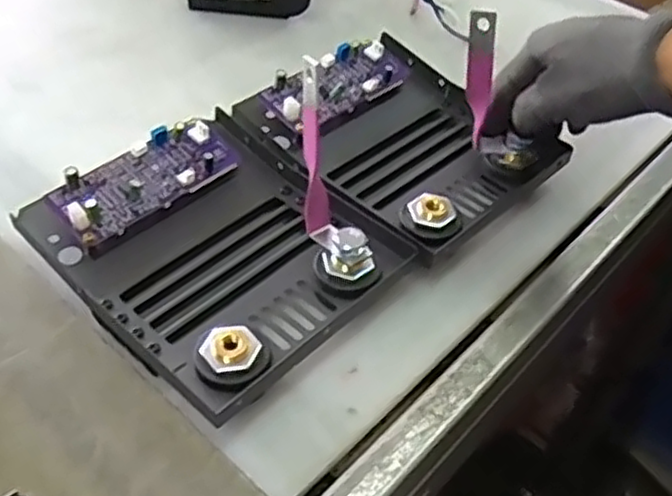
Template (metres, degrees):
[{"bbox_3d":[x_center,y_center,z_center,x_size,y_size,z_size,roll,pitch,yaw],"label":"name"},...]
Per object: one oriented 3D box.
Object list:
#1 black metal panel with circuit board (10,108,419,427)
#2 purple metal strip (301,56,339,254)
[{"bbox_3d":[-0.067,-0.002,0.415,0.178,0.044,0.153,37,54,26],"label":"black metal panel with circuit board"},{"bbox_3d":[-0.010,-0.049,0.393,0.017,0.103,0.015,-13,23,-20],"label":"purple metal strip"}]

